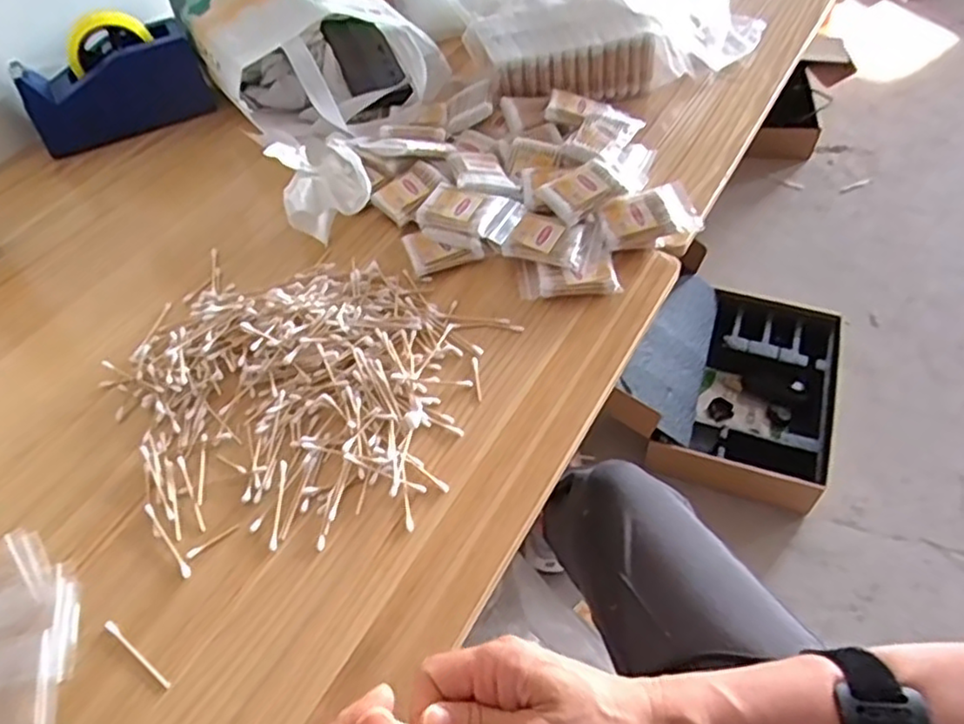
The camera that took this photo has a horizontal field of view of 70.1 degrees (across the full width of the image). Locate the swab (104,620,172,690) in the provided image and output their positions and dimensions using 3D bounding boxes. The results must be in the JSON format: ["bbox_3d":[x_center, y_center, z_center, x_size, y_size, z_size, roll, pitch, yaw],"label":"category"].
[{"bbox_3d":[-0.241,0.203,0.480,0.073,0.004,0.006,29,59,23],"label":"swab"}]

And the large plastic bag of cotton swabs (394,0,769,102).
[{"bbox_3d":[0.080,-0.547,0.955,0.357,0.095,0.520,-24,54,-14],"label":"large plastic bag of cotton swabs"}]

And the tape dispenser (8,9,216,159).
[{"bbox_3d":[-0.441,-0.338,0.825,0.202,0.116,0.056,-23,54,-14],"label":"tape dispenser"}]

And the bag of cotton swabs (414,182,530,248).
[{"bbox_3d":[-0.012,-0.151,0.688,0.097,0.017,0.062,17,55,16],"label":"bag of cotton swabs"}]

